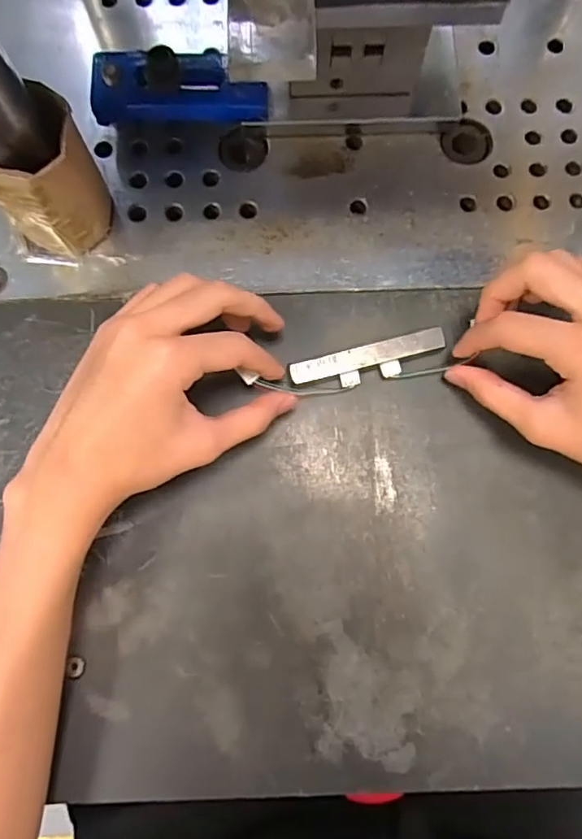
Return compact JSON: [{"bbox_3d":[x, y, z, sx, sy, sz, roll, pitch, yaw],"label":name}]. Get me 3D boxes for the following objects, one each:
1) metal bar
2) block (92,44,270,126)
[{"bbox_3d":[0.047,-0.038,0.343,0.095,0.014,0.013,-14,80,-3],"label":"metal bar"},{"bbox_3d":[-0.072,-0.211,0.358,0.110,0.050,0.024,-1,80,0],"label":"block"}]

